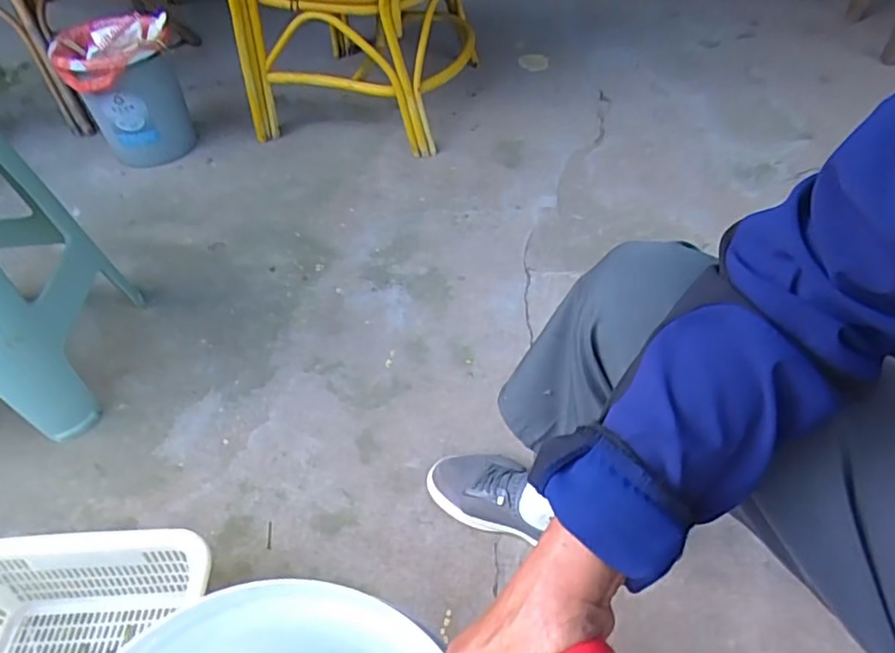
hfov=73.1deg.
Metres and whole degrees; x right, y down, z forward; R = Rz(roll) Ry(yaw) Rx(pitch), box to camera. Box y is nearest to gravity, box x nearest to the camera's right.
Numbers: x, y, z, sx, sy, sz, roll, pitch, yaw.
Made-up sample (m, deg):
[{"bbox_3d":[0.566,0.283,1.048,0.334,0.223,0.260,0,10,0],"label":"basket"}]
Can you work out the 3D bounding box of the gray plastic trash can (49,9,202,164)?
[{"bbox_3d":[-0.814,-0.624,1.597,0.304,0.285,0.298,-28,50,-19],"label":"gray plastic trash can"}]

